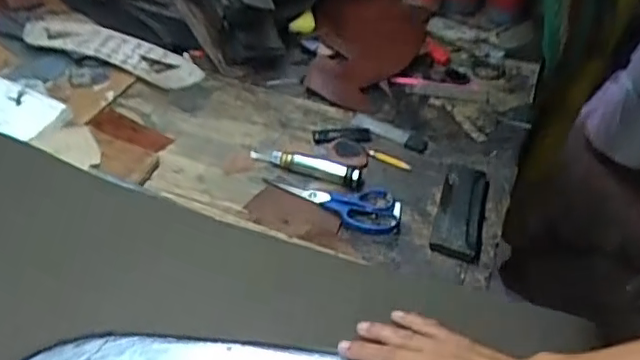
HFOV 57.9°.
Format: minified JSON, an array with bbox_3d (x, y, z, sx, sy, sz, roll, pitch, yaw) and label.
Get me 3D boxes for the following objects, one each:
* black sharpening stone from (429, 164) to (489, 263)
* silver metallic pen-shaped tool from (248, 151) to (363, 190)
[{"bbox_3d":[0.173,0.035,0.709,0.060,0.010,0.157,25,45,-2],"label":"black sharpening stone"},{"bbox_3d":[-0.017,-0.020,0.744,0.147,0.023,0.020,19,47,10],"label":"silver metallic pen-shaped tool"}]

